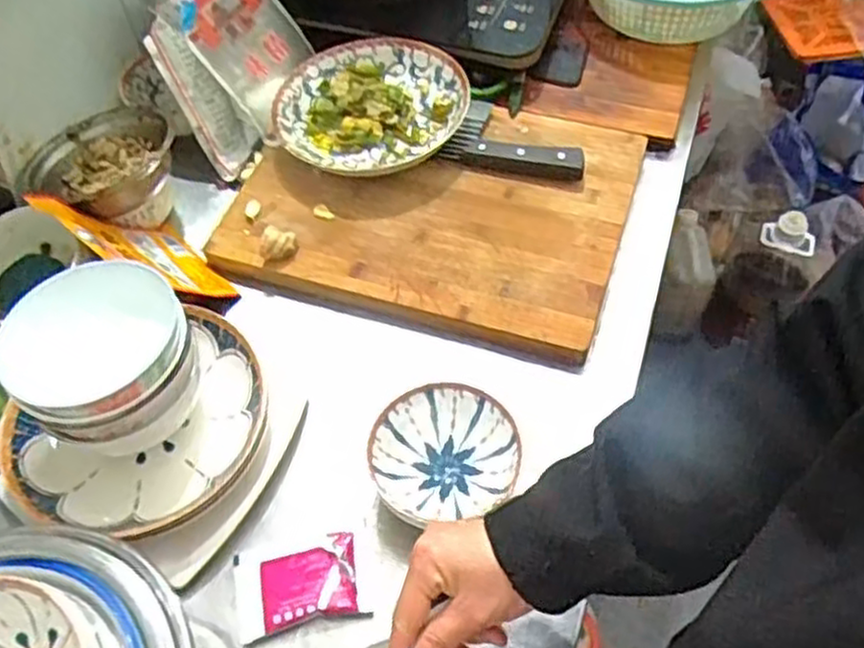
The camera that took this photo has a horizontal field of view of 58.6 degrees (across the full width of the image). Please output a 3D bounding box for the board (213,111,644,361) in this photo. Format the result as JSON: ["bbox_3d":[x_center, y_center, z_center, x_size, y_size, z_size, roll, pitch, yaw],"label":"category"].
[{"bbox_3d":[0.002,-0.123,0.761,0.367,0.035,0.278,14,57,13],"label":"board"}]

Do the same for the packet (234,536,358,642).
[{"bbox_3d":[-0.098,0.186,0.560,0.087,0.025,0.061,-13,55,-5],"label":"packet"}]

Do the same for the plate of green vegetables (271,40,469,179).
[{"bbox_3d":[-0.062,-0.224,0.800,0.192,0.048,0.166,-8,55,-2],"label":"plate of green vegetables"}]

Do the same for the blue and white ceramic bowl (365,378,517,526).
[{"bbox_3d":[0.008,0.099,0.588,0.109,0.039,0.100,-2,55,2],"label":"blue and white ceramic bowl"}]

